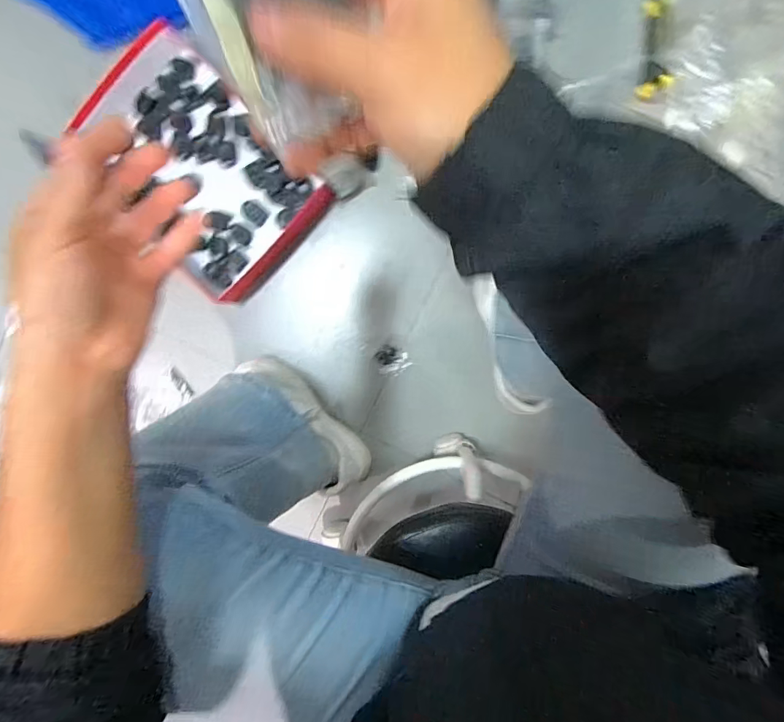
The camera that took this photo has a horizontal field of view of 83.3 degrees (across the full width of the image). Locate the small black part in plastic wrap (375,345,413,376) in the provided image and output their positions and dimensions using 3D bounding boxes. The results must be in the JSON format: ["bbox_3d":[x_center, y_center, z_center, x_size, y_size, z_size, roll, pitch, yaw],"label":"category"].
[{"bbox_3d":[0.002,0.000,0.690,0.055,0.008,0.045,8,97,3],"label":"small black part in plastic wrap"}]

